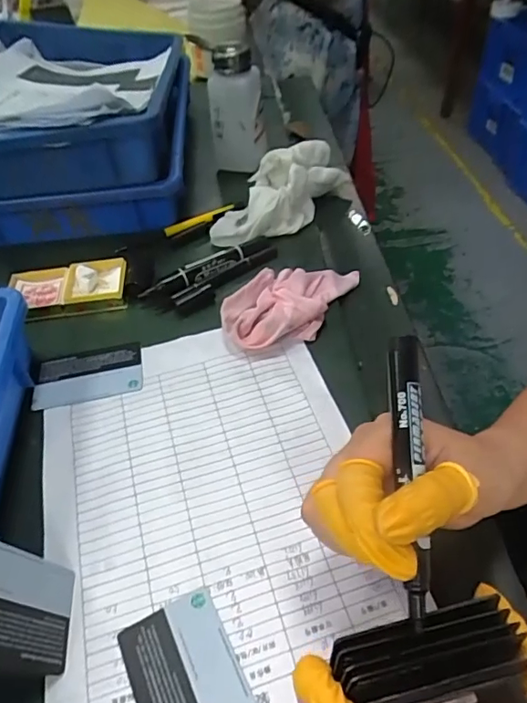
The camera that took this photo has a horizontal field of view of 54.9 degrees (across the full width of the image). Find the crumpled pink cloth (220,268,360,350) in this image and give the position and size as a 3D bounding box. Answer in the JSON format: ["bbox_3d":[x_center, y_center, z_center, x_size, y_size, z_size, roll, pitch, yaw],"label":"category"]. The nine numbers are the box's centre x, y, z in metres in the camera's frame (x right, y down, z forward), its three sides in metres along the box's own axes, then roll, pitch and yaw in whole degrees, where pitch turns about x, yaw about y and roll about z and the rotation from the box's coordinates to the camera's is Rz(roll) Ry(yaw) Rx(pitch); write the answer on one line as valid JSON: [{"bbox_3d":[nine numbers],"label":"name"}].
[{"bbox_3d":[0.029,-0.048,0.437,0.068,0.027,0.137,30,56,28],"label":"crumpled pink cloth"}]

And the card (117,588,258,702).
[{"bbox_3d":[-0.037,0.171,0.258,0.054,0.004,0.084,-23,50,-16],"label":"card"}]

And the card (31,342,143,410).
[{"bbox_3d":[-0.141,0.018,0.410,0.084,0.004,0.050,-10,48,-3],"label":"card"}]

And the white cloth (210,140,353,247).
[{"bbox_3d":[0.019,-0.174,0.531,0.075,0.059,0.175,29,56,27],"label":"white cloth"}]

